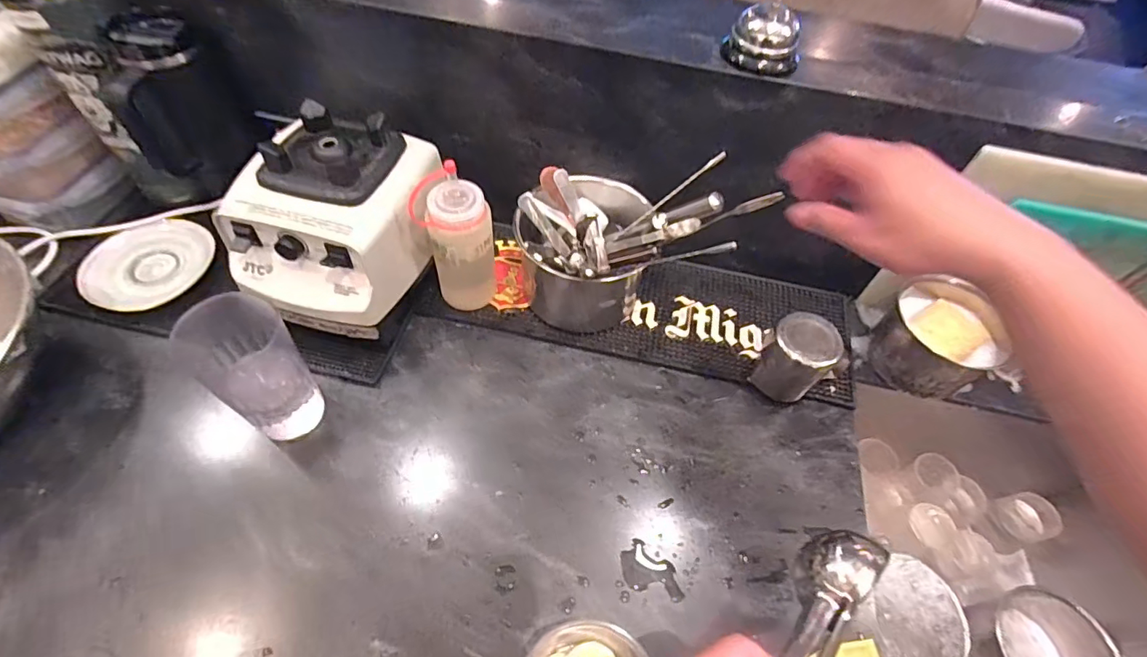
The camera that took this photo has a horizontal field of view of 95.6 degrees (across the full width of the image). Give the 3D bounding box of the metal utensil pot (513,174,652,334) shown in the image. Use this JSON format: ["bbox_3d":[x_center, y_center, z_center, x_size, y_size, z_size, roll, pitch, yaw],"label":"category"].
[{"bbox_3d":[0.015,-0.090,0.671,0.160,0.151,0.161,2,55,-3],"label":"metal utensil pot"}]

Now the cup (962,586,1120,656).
[{"bbox_3d":[0.646,0.460,0.730,0.143,0.100,0.160,-1,55,-6],"label":"cup"}]

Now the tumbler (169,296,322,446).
[{"bbox_3d":[-0.327,0.045,0.537,0.099,0.164,0.082,37,60,19],"label":"tumbler"}]

